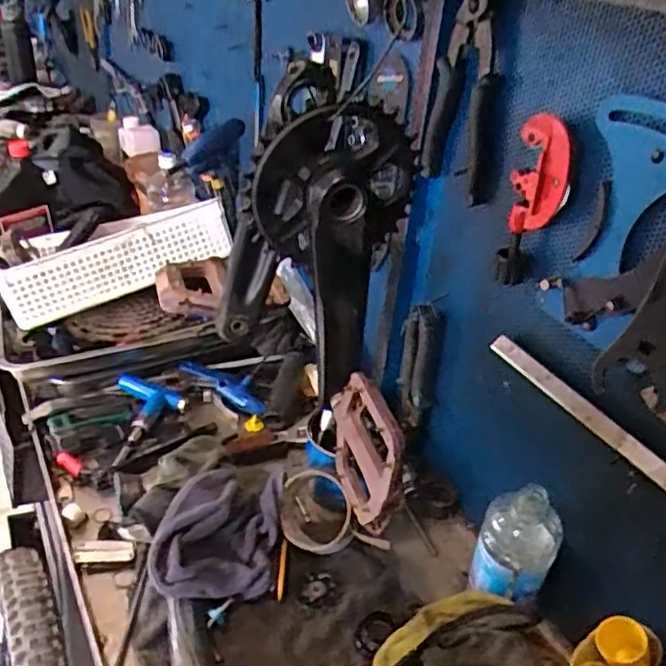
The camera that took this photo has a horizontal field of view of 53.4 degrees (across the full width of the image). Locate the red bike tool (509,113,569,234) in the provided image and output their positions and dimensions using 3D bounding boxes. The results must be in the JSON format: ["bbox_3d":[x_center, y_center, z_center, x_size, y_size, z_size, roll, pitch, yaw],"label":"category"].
[{"bbox_3d":[0.175,-0.132,0.561,0.017,0.099,0.045,-21,40,-36],"label":"red bike tool"}]

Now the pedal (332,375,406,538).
[{"bbox_3d":[0.023,0.088,0.500,0.020,0.099,0.103,-8,34,-20],"label":"pedal"}]

